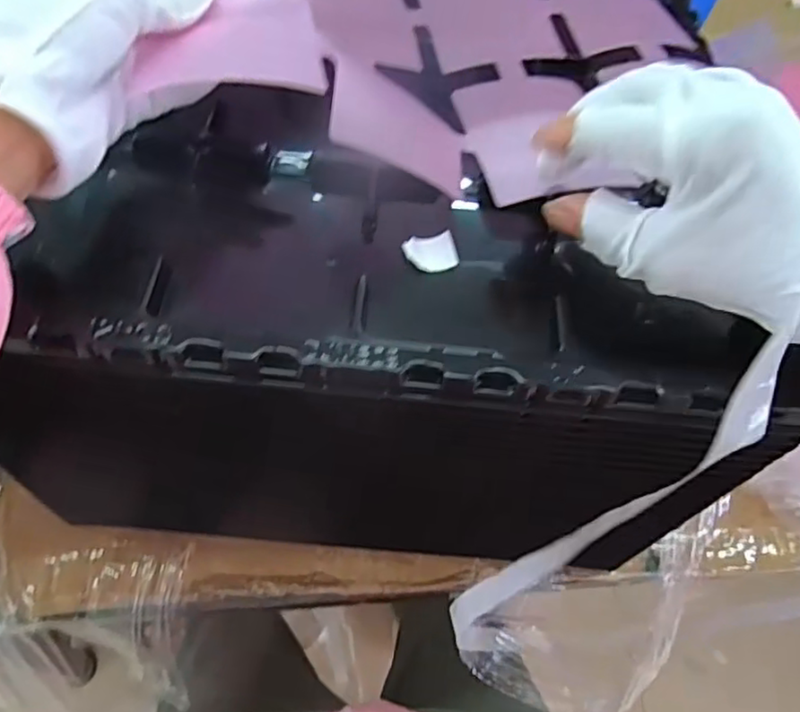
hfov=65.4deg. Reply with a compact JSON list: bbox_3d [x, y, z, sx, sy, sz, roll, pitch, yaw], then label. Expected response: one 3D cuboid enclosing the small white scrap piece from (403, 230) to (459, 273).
[{"bbox_3d":[0.013,-0.046,0.274,0.023,0.004,0.019,-6,60,-7],"label":"small white scrap piece"}]

